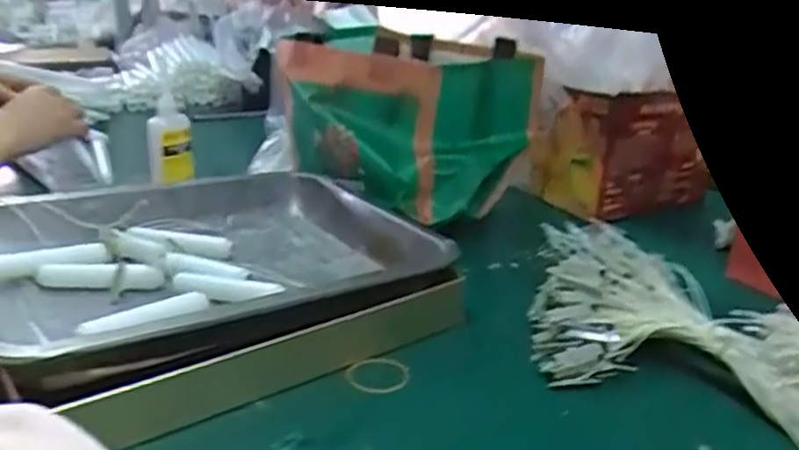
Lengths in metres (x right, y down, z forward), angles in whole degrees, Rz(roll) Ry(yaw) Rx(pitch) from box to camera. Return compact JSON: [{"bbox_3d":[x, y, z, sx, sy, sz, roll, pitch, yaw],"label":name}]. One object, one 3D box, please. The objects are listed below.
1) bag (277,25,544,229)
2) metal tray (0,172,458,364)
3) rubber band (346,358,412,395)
[{"bbox_3d":[0.002,-0.121,0.776,0.234,0.155,0.185,23,30,38],"label":"bag"},{"bbox_3d":[-0.150,0.031,0.573,0.363,0.074,0.269,-14,28,-35],"label":"metal tray"},{"bbox_3d":[-0.014,0.108,0.502,0.045,0.005,0.045,-3,22,1],"label":"rubber band"}]

